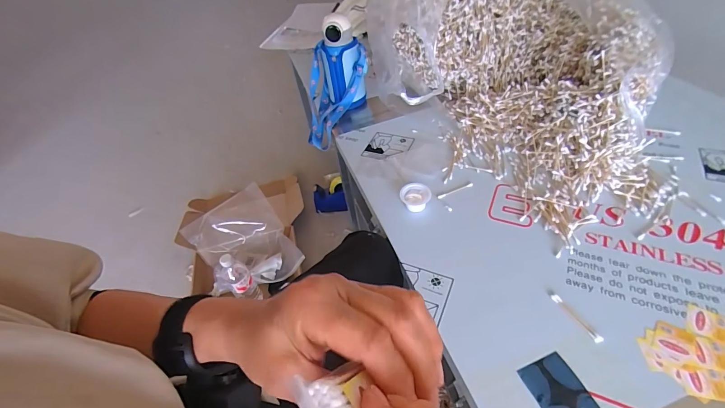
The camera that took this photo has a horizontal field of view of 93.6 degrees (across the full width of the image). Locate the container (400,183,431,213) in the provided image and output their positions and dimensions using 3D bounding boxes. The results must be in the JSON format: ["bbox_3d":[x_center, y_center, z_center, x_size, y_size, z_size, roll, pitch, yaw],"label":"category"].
[{"bbox_3d":[0.096,-0.012,0.619,0.054,0.030,0.048,2,47,11],"label":"container"}]

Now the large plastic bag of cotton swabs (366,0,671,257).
[{"bbox_3d":[0.349,-0.324,0.683,0.512,0.329,0.727,-24,48,-12],"label":"large plastic bag of cotton swabs"}]

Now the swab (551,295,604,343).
[{"bbox_3d":[0.284,0.151,0.452,0.011,0.004,0.075,-25,48,-14],"label":"swab"}]

